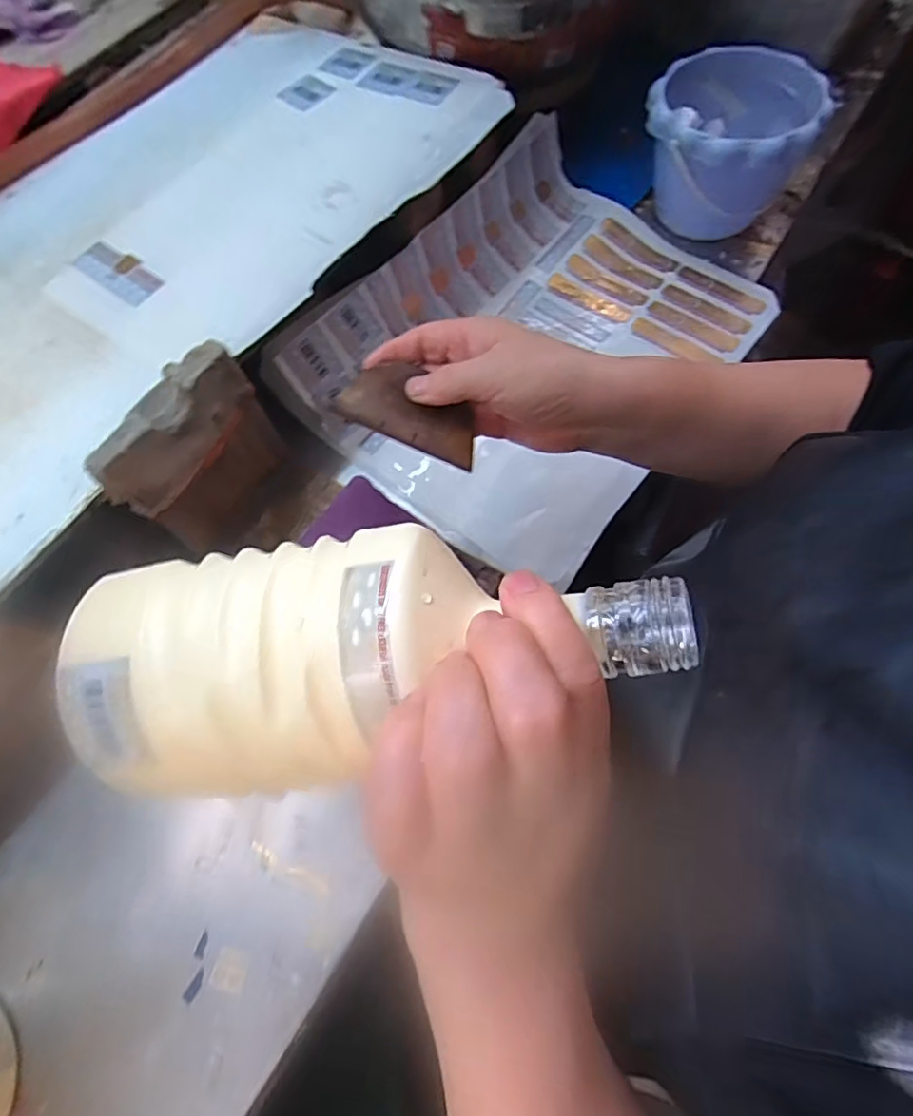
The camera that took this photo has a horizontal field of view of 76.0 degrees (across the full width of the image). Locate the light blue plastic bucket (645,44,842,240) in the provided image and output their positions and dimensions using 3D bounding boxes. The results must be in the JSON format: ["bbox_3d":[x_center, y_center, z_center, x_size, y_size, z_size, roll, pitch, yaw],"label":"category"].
[{"bbox_3d":[0.257,-0.396,0.578,0.146,0.113,0.155,-1,66,1],"label":"light blue plastic bucket"}]

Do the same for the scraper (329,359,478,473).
[{"bbox_3d":[-0.026,-0.091,0.356,0.085,0.005,0.045,23,73,-7],"label":"scraper"}]

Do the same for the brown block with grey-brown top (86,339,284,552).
[{"bbox_3d":[-0.189,-0.076,0.435,0.031,0.129,0.122,30,70,14],"label":"brown block with grey-brown top"}]

